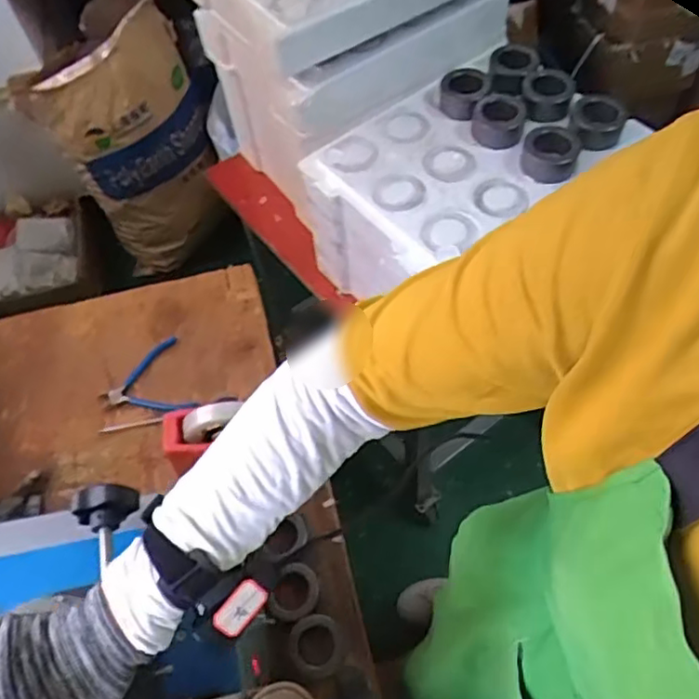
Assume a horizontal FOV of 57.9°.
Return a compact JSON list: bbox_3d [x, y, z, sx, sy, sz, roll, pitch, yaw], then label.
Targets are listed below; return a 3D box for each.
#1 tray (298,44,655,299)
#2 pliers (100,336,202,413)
[{"bbox_3d":[0.165,-0.234,0.935,0.394,0.228,0.289,-31,63,-15],"label":"tray"},{"bbox_3d":[-0.319,0.059,0.984,0.136,0.012,0.140,-23,61,-11],"label":"pliers"}]

